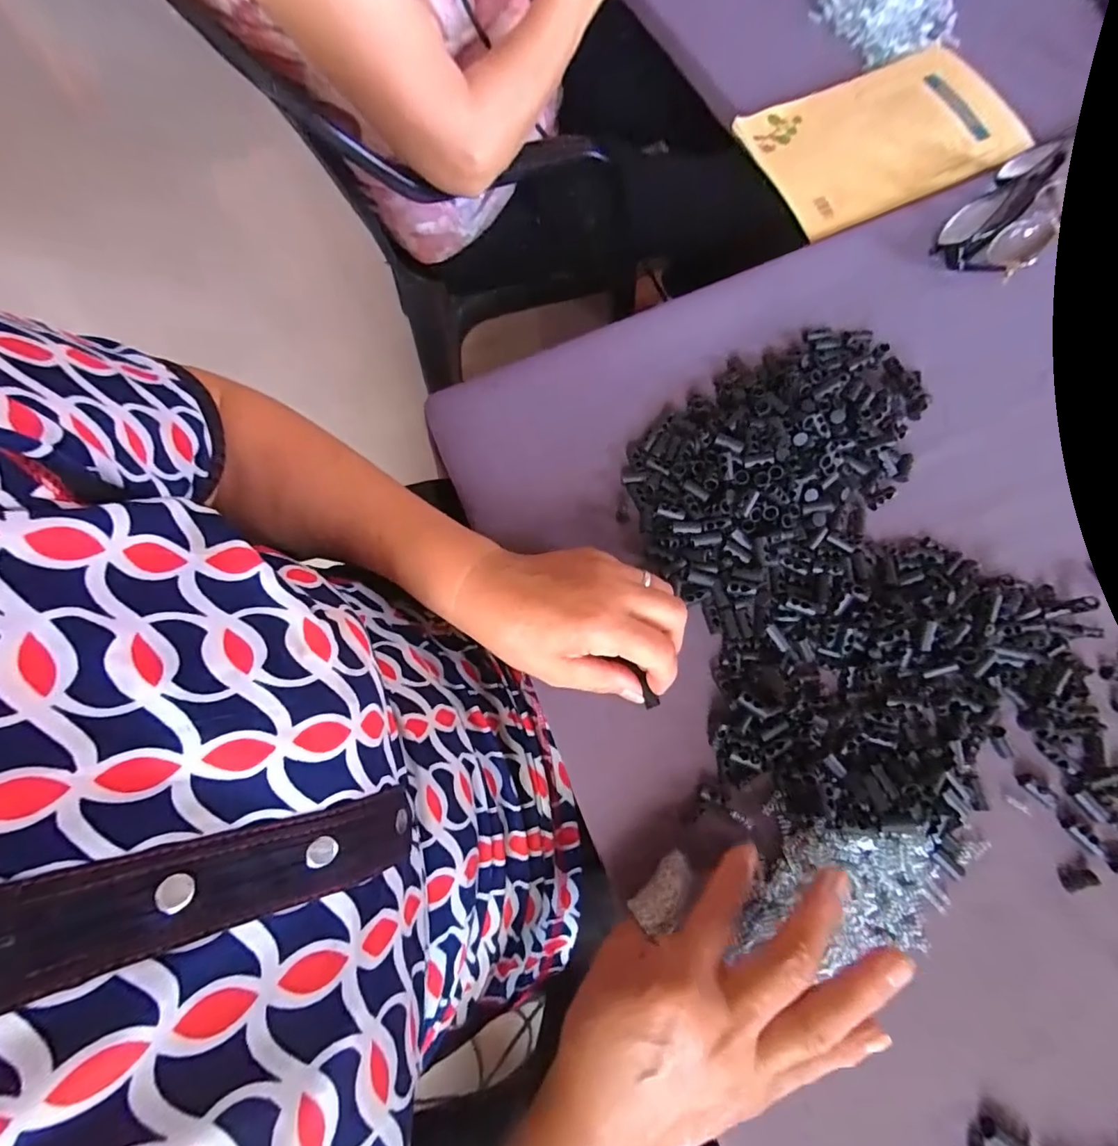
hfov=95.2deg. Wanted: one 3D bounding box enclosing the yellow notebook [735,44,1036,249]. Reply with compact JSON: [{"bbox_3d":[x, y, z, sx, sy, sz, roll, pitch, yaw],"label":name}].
[{"bbox_3d":[0.279,-0.377,0.437,0.210,0.010,0.140,-26,74,-2],"label":"yellow notebook"}]

